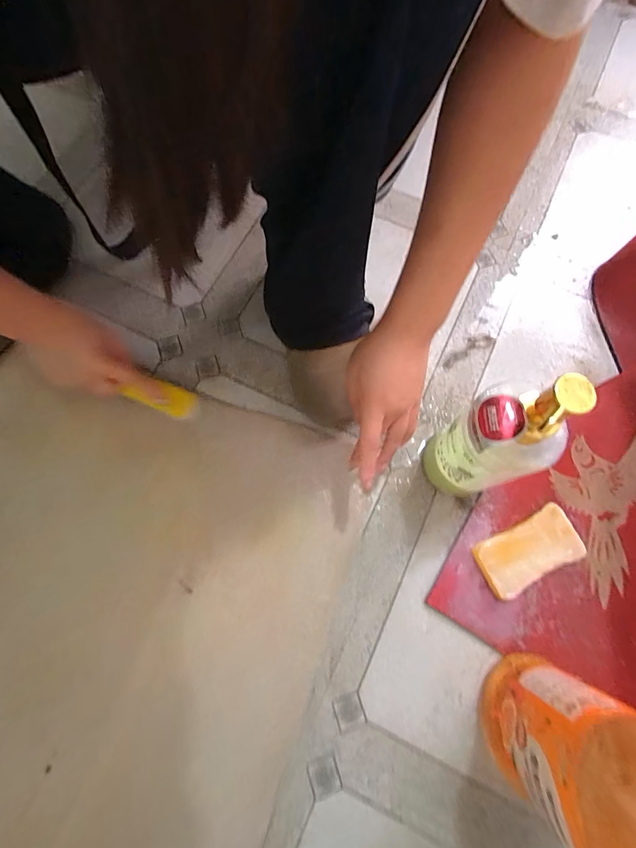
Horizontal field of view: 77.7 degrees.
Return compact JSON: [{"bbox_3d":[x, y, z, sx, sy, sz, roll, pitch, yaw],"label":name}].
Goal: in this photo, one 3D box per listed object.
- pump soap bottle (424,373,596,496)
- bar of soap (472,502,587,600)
[{"bbox_3d":[0.147,0.015,0.337,0.067,0.211,0.076,-35,76,-10],"label":"pump soap bottle"},{"bbox_3d":[0.213,0.129,0.401,0.103,0.016,0.055,-25,75,-8],"label":"bar of soap"}]

